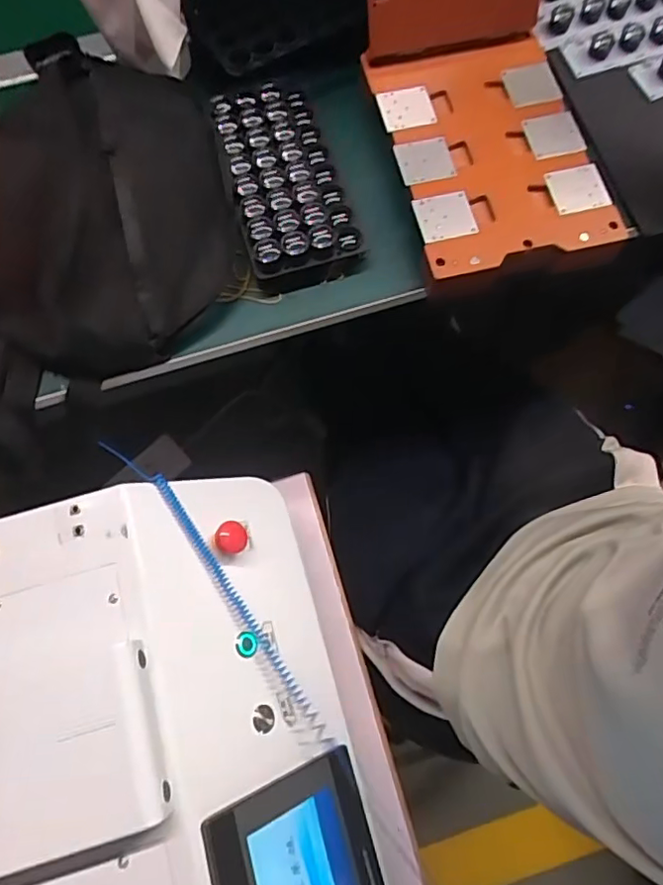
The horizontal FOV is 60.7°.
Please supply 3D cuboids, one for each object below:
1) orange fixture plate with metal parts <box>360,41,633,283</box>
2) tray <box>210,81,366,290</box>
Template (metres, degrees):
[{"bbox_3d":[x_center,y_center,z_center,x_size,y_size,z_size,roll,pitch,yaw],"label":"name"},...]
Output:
[{"bbox_3d":[0.144,-0.267,0.509,0.168,0.014,0.235,-14,74,-4],"label":"orange fixture plate with metal parts"},{"bbox_3d":[-0.042,-0.239,0.511,0.100,0.028,0.199,-14,74,-4],"label":"tray"}]

